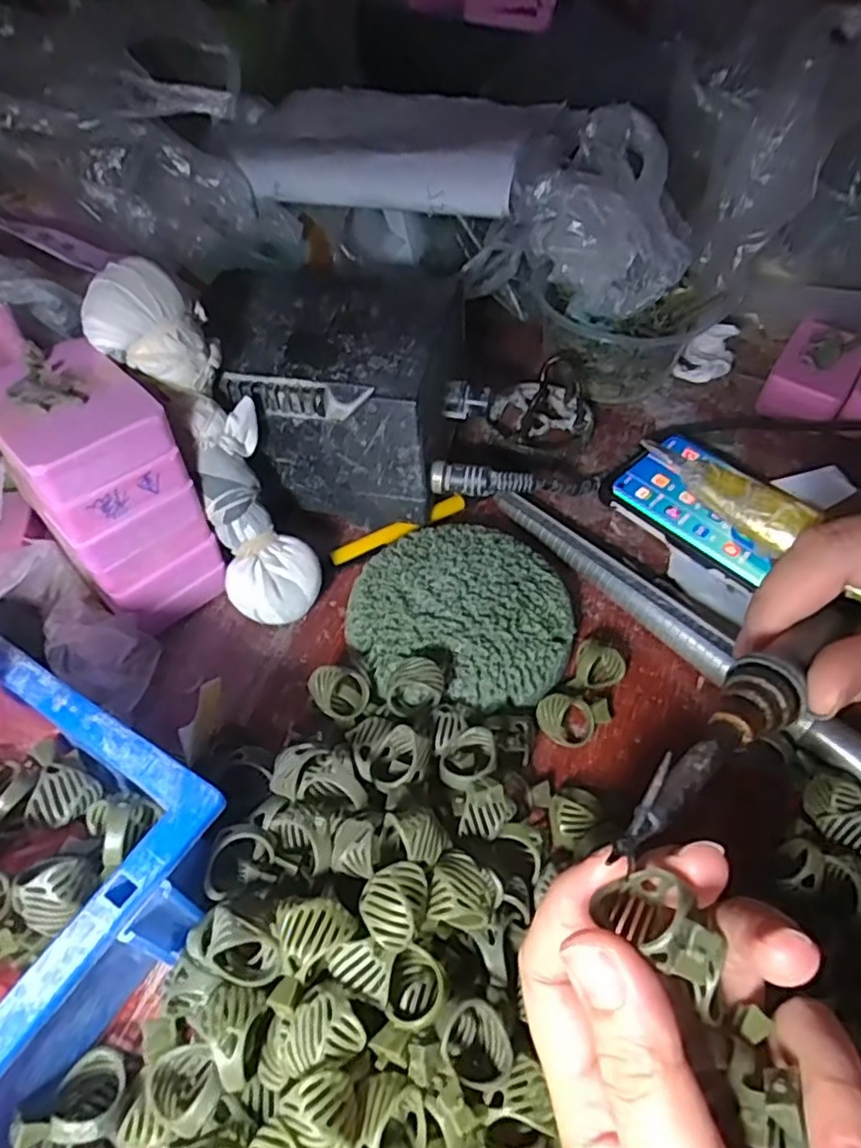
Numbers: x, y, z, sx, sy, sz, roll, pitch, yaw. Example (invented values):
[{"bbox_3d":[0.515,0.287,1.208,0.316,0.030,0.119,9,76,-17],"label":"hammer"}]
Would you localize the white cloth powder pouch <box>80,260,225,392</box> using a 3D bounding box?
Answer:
[{"bbox_3d":[-0.116,-0.101,0.281,0.044,0.053,0.032,-2,53,-4],"label":"white cloth powder pouch"}]

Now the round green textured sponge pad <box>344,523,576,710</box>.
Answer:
[{"bbox_3d":[0.015,0.019,0.315,0.101,0.023,0.094,1,53,-2],"label":"round green textured sponge pad"}]

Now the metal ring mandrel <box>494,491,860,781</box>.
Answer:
[{"bbox_3d":[0.123,0.028,0.315,0.016,0.025,0.240,-33,61,-24],"label":"metal ring mandrel"}]

